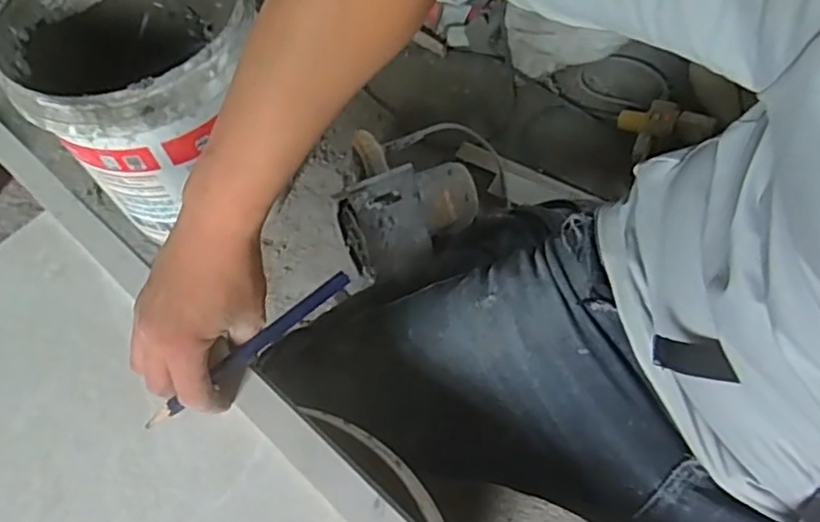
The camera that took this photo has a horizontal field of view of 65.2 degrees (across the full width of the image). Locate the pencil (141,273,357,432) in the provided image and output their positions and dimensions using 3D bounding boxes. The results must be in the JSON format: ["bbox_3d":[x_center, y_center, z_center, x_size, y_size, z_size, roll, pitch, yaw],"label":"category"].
[{"bbox_3d":[-0.112,0.062,0.453,0.168,0.015,0.013,-38,64,-7],"label":"pencil"}]

